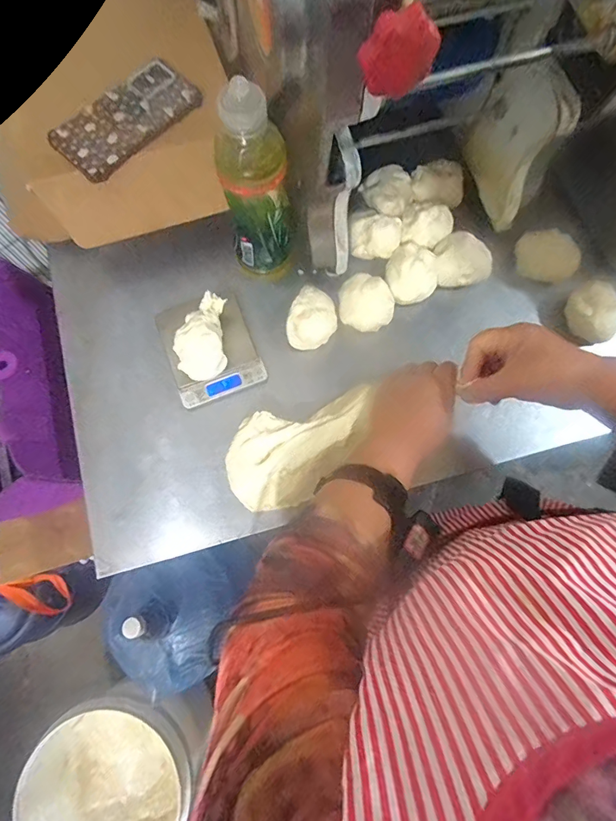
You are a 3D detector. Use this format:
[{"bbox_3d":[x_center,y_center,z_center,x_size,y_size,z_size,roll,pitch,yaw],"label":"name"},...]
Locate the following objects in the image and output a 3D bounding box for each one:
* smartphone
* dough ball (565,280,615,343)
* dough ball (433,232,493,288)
[{"bbox_3d":[-0.203,-0.331,0.494,0.082,0.010,0.164,43,80,10],"label":"smartphone"},{"bbox_3d":[0.338,-0.119,0.521,0.053,0.035,0.066,12,76,3],"label":"dough ball"},{"bbox_3d":[0.191,-0.184,0.542,0.072,0.043,0.060,-5,76,-1],"label":"dough ball"}]

